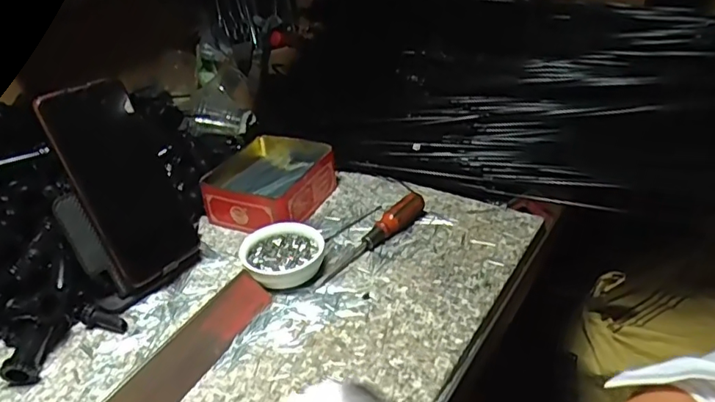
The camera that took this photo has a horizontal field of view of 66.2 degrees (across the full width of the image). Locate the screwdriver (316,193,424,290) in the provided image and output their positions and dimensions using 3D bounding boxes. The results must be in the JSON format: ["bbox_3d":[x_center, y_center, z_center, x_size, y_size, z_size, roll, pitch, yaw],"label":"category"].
[{"bbox_3d":[0.011,0.031,0.502,0.017,0.027,0.140,25,42,38],"label":"screwdriver"}]

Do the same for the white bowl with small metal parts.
[{"bbox_3d":[-0.066,0.046,0.482,0.070,0.023,0.068,-3,32,2],"label":"white bowl with small metal parts"}]

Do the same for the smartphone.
[{"bbox_3d":[-0.192,-0.014,0.461,0.015,0.168,0.083,-11,16,40],"label":"smartphone"}]

